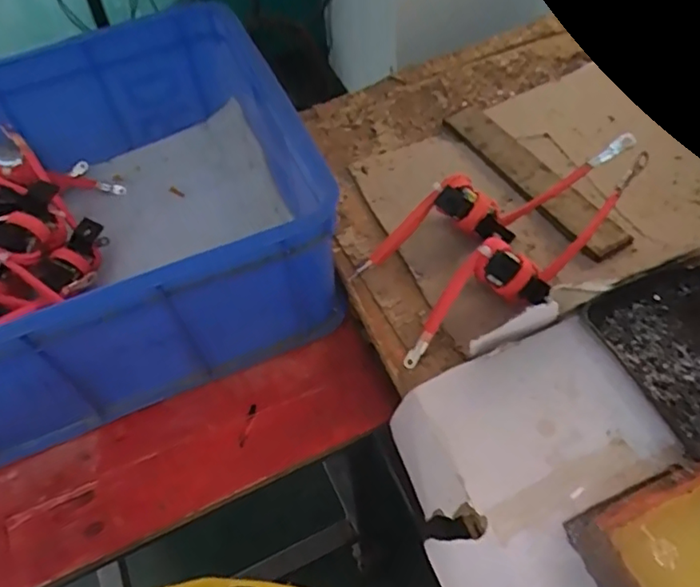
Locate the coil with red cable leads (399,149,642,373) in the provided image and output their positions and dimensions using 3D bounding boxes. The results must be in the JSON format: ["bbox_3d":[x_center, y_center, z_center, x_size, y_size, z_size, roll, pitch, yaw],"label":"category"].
[{"bbox_3d":[0.194,-0.035,0.625,0.333,0.068,0.089,-37,60,-21],"label":"coil with red cable leads"}]

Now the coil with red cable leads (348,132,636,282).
[{"bbox_3d":[0.157,-0.099,0.675,0.328,0.085,0.073,-13,55,-5],"label":"coil with red cable leads"}]

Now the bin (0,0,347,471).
[{"bbox_3d":[-0.375,-0.071,0.668,0.627,0.202,0.414,-21,56,-11],"label":"bin"}]

